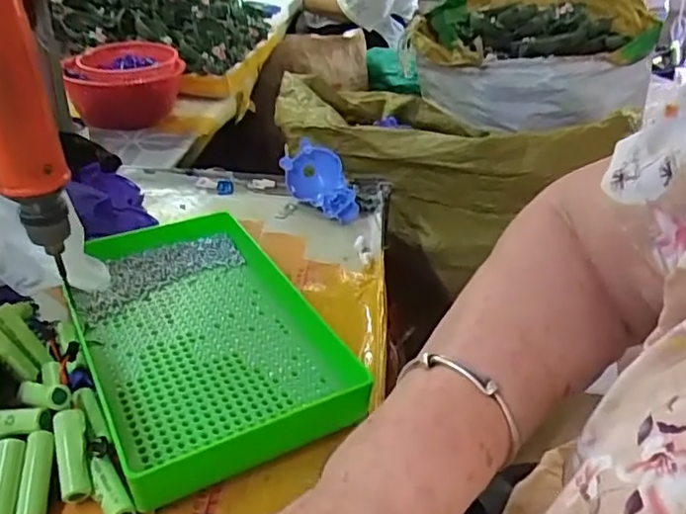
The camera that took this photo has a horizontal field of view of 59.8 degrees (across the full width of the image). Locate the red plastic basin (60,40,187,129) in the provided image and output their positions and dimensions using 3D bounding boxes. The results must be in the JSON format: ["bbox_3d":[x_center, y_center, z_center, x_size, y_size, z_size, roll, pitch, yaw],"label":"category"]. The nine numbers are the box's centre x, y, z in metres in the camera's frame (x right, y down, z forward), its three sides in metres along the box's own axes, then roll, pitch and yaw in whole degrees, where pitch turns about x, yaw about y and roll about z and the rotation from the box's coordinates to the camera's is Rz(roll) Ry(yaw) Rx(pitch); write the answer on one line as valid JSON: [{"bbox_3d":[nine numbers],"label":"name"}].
[{"bbox_3d":[-0.320,-0.257,0.892,0.155,0.090,0.147,-2,32,-7],"label":"red plastic basin"}]

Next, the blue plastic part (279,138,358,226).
[{"bbox_3d":[-0.024,-0.076,0.616,0.055,0.051,0.092,-12,37,-22],"label":"blue plastic part"}]

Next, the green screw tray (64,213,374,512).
[{"bbox_3d":[-0.100,0.048,0.427,0.160,0.033,0.248,-16,38,-26],"label":"green screw tray"}]

